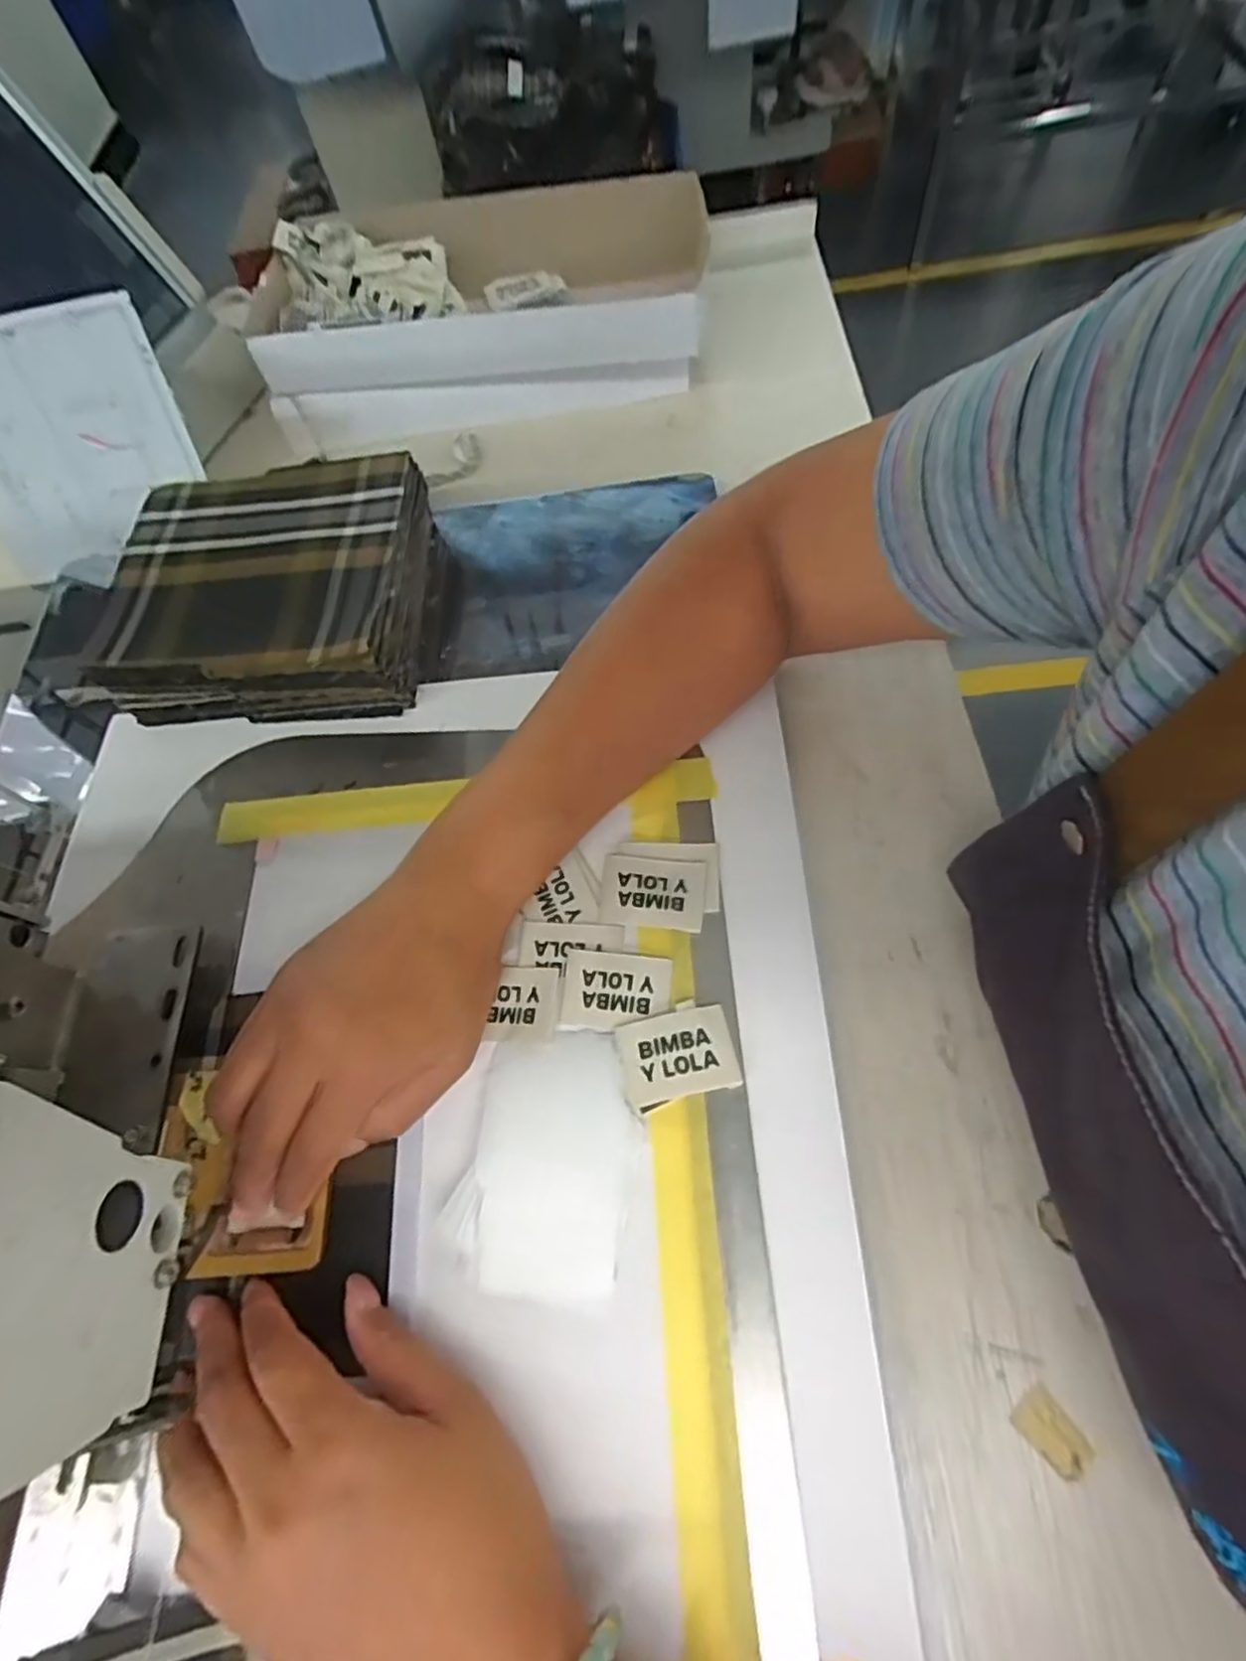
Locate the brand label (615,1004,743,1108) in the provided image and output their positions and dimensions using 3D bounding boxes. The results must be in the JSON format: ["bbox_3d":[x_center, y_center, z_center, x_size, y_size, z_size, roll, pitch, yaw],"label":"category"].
[{"bbox_3d":[0.023,0.095,0.299,0.046,0.007,0.036,-11,65,-2],"label":"brand label"}]

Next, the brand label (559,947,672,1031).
[{"bbox_3d":[-0.003,0.072,0.316,0.048,0.004,0.035,6,69,8],"label":"brand label"}]

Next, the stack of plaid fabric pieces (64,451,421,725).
[{"bbox_3d":[-0.207,-0.144,0.414,0.173,0.057,0.154,0,65,3],"label":"stack of plaid fabric pieces"}]

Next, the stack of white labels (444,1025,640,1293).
[{"bbox_3d":[-0.030,0.134,0.291,0.069,0.010,0.099,10,66,8],"label":"stack of white labels"}]

